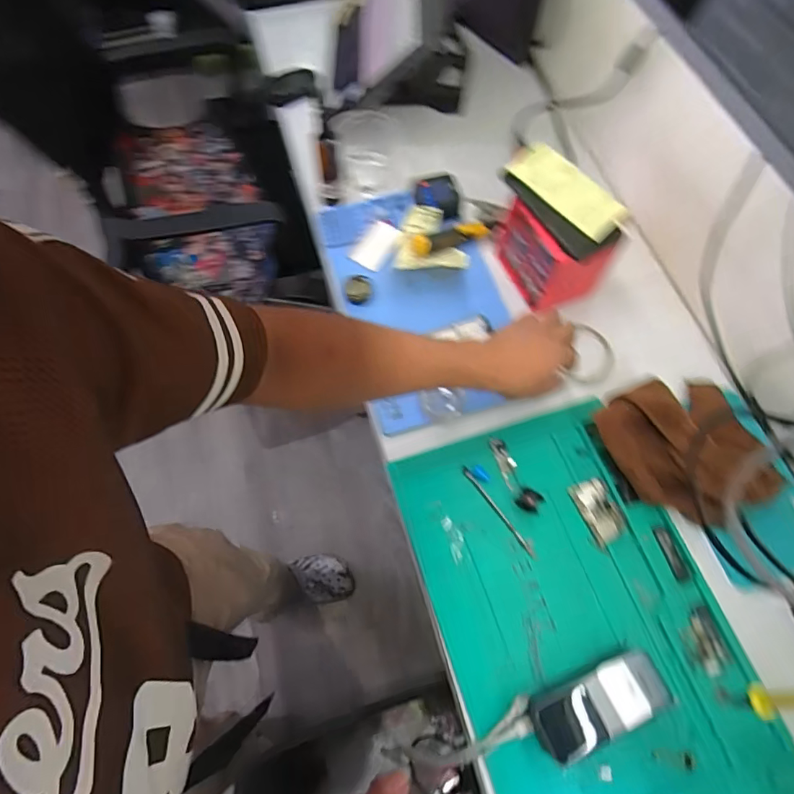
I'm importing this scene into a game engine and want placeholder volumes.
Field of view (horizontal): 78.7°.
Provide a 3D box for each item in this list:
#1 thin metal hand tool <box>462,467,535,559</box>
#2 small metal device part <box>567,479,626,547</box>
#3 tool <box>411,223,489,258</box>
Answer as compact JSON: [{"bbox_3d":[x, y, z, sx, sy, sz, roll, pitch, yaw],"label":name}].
[{"bbox_3d":[0.121,0.136,0.578,0.008,0.005,0.127,-35,71,-12],"label":"thin metal hand tool"},{"bbox_3d":[0.241,0.135,0.573,0.045,0.004,0.072,-20,68,-7],"label":"small metal device part"},{"bbox_3d":[0.082,-0.241,0.730,0.123,0.027,0.030,-22,68,-7],"label":"tool"}]

